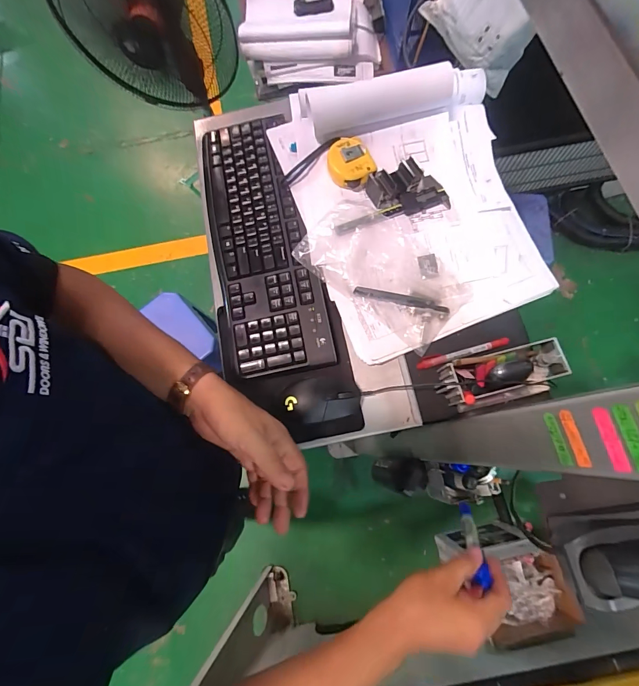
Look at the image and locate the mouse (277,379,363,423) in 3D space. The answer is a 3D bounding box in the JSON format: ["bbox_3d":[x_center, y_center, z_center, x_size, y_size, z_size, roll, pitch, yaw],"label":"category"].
[{"bbox_3d":[0.002,0.076,0.470,0.106,0.034,0.054,-7,74,0],"label":"mouse"}]

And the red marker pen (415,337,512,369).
[{"bbox_3d":[0.200,0.013,0.491,0.132,0.011,0.013,-15,74,-2],"label":"red marker pen"}]

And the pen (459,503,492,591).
[{"bbox_3d":[0.196,0.253,0.456,0.019,0.140,0.012,23,106,8],"label":"pen"}]

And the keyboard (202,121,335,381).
[{"bbox_3d":[-0.092,-0.165,0.547,0.139,0.026,0.434,-13,74,-2],"label":"keyboard"}]

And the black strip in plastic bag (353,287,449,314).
[{"bbox_3d":[0.115,-0.061,0.499,0.132,0.014,0.012,13,75,5],"label":"black strip in plastic bag"}]

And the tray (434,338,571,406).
[{"bbox_3d":[0.239,0.039,0.464,0.164,0.044,0.061,-16,75,-2],"label":"tray"}]

